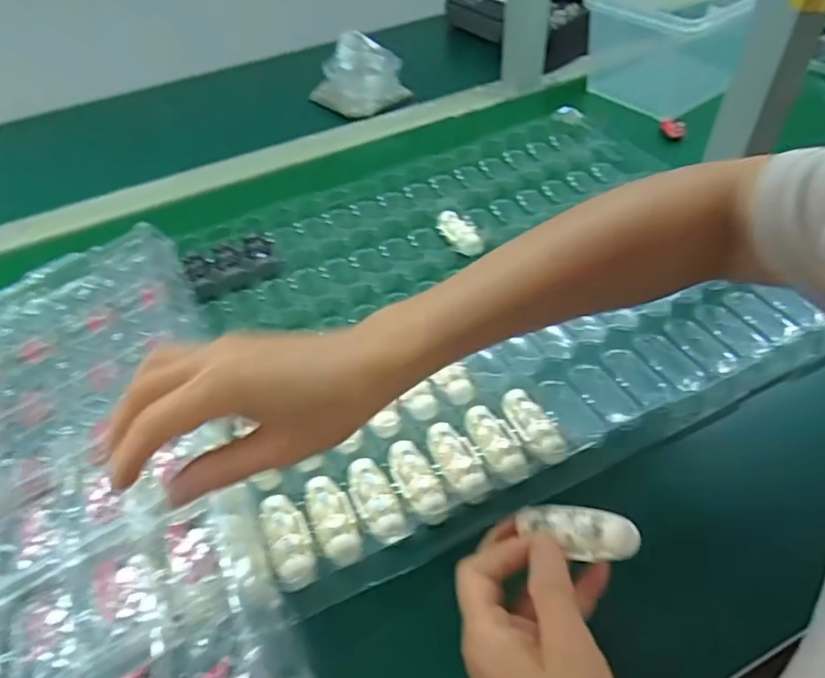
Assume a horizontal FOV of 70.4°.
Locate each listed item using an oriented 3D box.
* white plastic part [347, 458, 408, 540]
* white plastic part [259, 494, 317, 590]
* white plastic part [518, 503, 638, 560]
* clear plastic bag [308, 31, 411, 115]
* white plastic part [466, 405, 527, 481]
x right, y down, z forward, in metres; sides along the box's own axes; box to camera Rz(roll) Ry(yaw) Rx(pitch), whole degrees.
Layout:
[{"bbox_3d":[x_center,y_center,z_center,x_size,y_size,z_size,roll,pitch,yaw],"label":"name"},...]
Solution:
[{"bbox_3d":[-0.025,0.106,0.389,0.025,0.008,0.060,-24,50,-16],"label":"white plastic part"},{"bbox_3d":[-0.079,0.127,0.373,0.026,0.009,0.065,-21,49,-13],"label":"white plastic part"},{"bbox_3d":[0.085,0.099,0.306,0.061,0.014,0.024,5,46,31],"label":"white plastic part"},{"bbox_3d":[-0.074,-0.345,0.765,0.103,0.074,0.092,32,58,29],"label":"clear plastic bag"},{"bbox_3d":[0.059,0.071,0.413,0.024,0.010,0.062,-21,49,-13],"label":"white plastic part"}]

